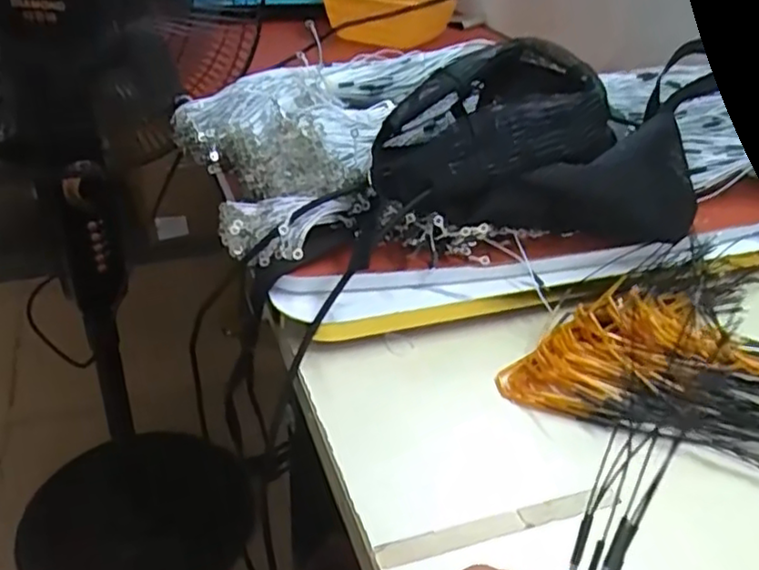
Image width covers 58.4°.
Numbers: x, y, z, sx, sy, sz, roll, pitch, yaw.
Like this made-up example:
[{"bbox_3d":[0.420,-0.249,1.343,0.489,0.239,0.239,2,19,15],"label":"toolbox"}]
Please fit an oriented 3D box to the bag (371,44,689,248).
[{"bbox_3d":[0.137,-0.108,0.567,0.284,0.142,0.110,-5,35,-13],"label":"bag"}]

